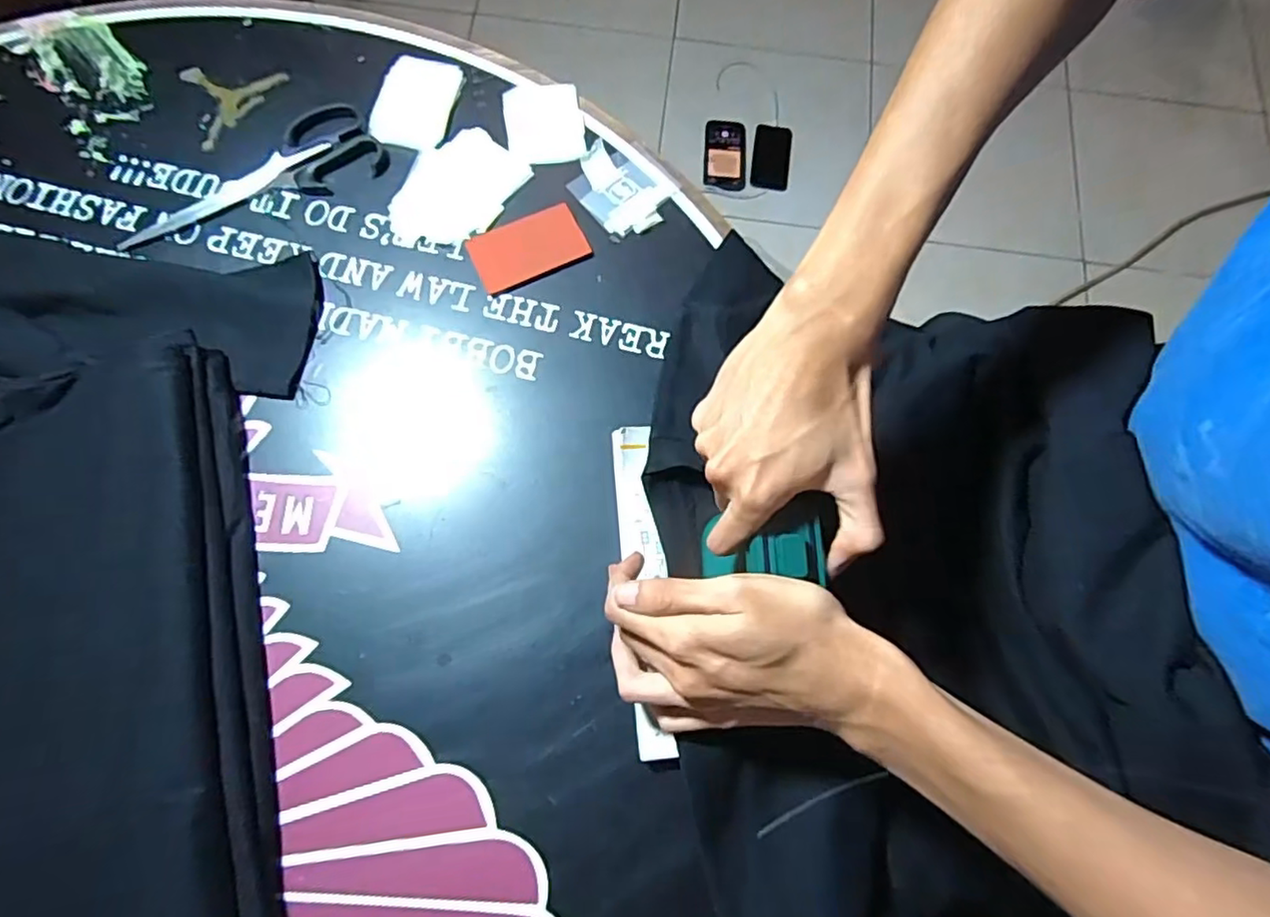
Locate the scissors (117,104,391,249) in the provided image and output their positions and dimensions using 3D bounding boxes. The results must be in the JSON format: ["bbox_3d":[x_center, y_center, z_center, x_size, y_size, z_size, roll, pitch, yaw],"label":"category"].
[{"bbox_3d":[-0.298,-0.220,0.491,0.199,0.008,0.072,-25,77,-8],"label":"scissors"}]

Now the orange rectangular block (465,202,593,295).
[{"bbox_3d":[-0.082,-0.162,0.482,0.085,0.006,0.052,-24,77,-8],"label":"orange rectangular block"}]

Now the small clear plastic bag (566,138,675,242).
[{"bbox_3d":[-0.016,-0.212,0.503,0.083,0.005,0.060,38,77,8],"label":"small clear plastic bag"}]

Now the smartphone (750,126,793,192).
[{"bbox_3d":[0.253,-0.561,1.172,0.069,0.008,0.141,9,75,1],"label":"smartphone"}]

